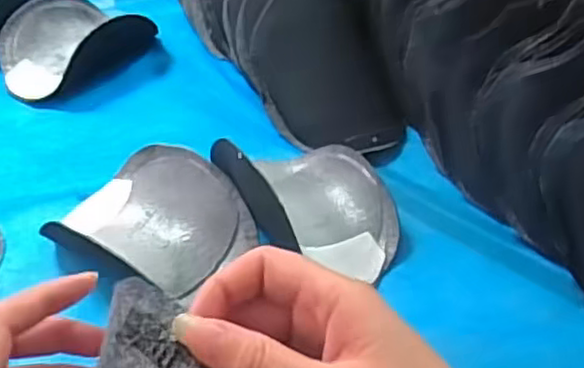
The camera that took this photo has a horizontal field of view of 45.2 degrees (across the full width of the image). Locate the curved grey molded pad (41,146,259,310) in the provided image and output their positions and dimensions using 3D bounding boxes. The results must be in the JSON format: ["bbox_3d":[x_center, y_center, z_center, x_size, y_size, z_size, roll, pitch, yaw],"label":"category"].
[{"bbox_3d":[-0.090,0.022,0.438,0.123,0.038,0.091,17,45,20],"label":"curved grey molded pad"}]

